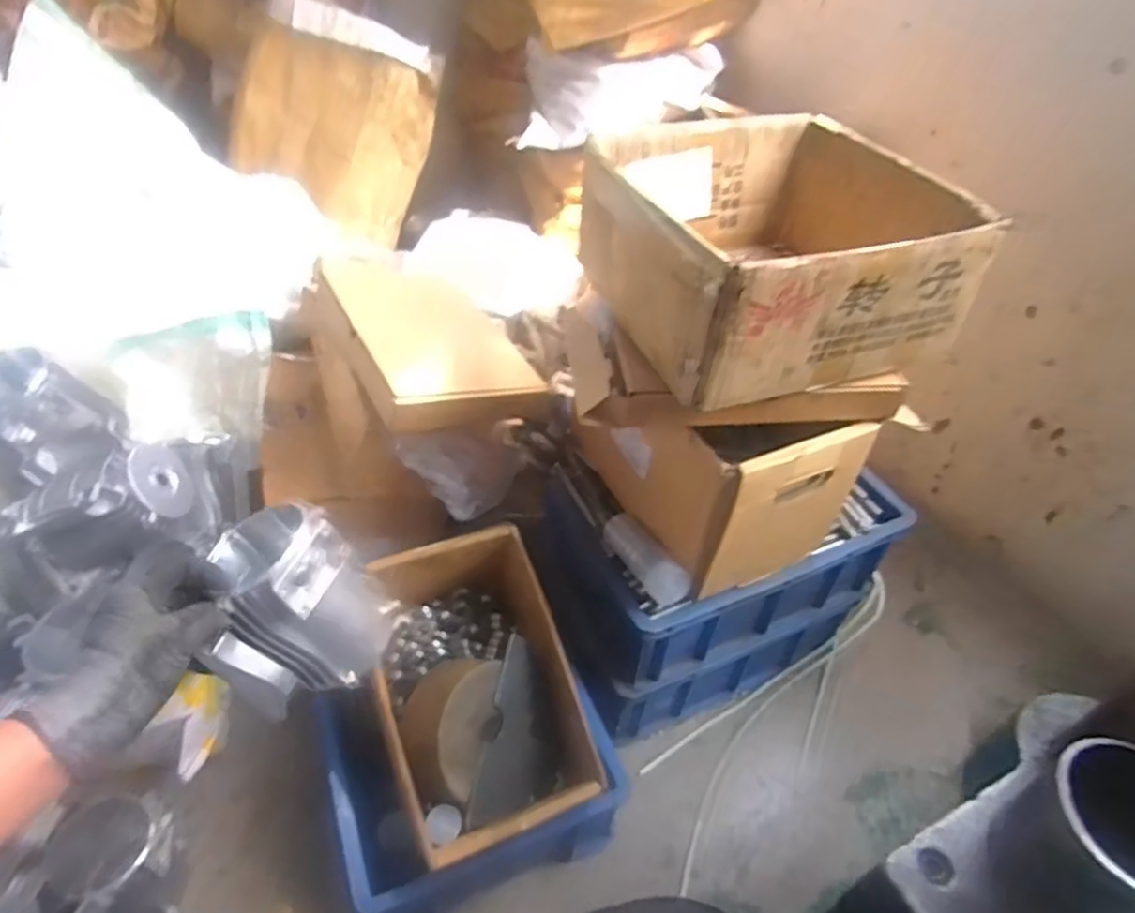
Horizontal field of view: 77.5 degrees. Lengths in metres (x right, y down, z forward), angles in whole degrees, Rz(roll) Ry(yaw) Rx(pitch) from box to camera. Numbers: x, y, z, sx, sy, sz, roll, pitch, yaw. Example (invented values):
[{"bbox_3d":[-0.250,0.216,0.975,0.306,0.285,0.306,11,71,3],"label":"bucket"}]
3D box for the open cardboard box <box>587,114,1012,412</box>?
[{"bbox_3d":[0.194,-0.211,0.697,0.306,0.134,0.298,-12,47,-17],"label":"open cardboard box"}]

